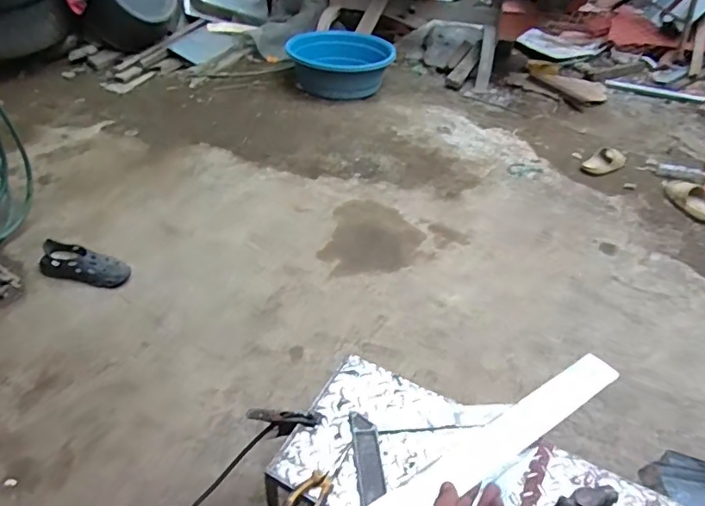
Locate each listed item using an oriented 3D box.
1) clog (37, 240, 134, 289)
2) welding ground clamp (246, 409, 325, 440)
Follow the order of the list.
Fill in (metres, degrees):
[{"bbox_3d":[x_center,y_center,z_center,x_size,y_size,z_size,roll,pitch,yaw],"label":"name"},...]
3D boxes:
[{"bbox_3d":[-0.837,0.031,1.549,0.264,0.086,0.115,10,39,6],"label":"clog"},{"bbox_3d":[-0.125,0.324,0.940,0.149,0.065,0.033,-8,35,22],"label":"welding ground clamp"}]

